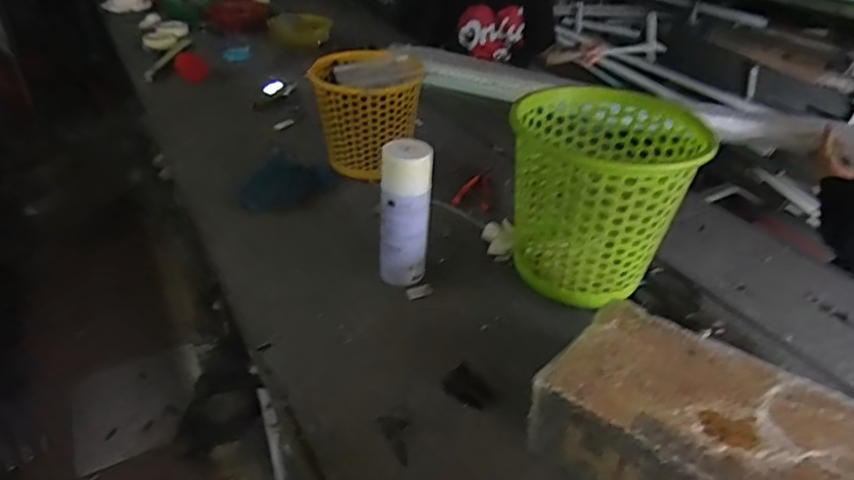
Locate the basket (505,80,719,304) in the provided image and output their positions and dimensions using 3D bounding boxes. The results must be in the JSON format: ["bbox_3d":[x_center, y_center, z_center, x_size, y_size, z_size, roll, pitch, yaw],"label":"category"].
[{"bbox_3d":[0.227,-0.047,0.770,0.237,0.246,0.238,5,36,1],"label":"basket"}]

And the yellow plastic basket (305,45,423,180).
[{"bbox_3d":[-0.112,-0.228,1.033,0.194,0.196,0.192,4,36,0],"label":"yellow plastic basket"}]

